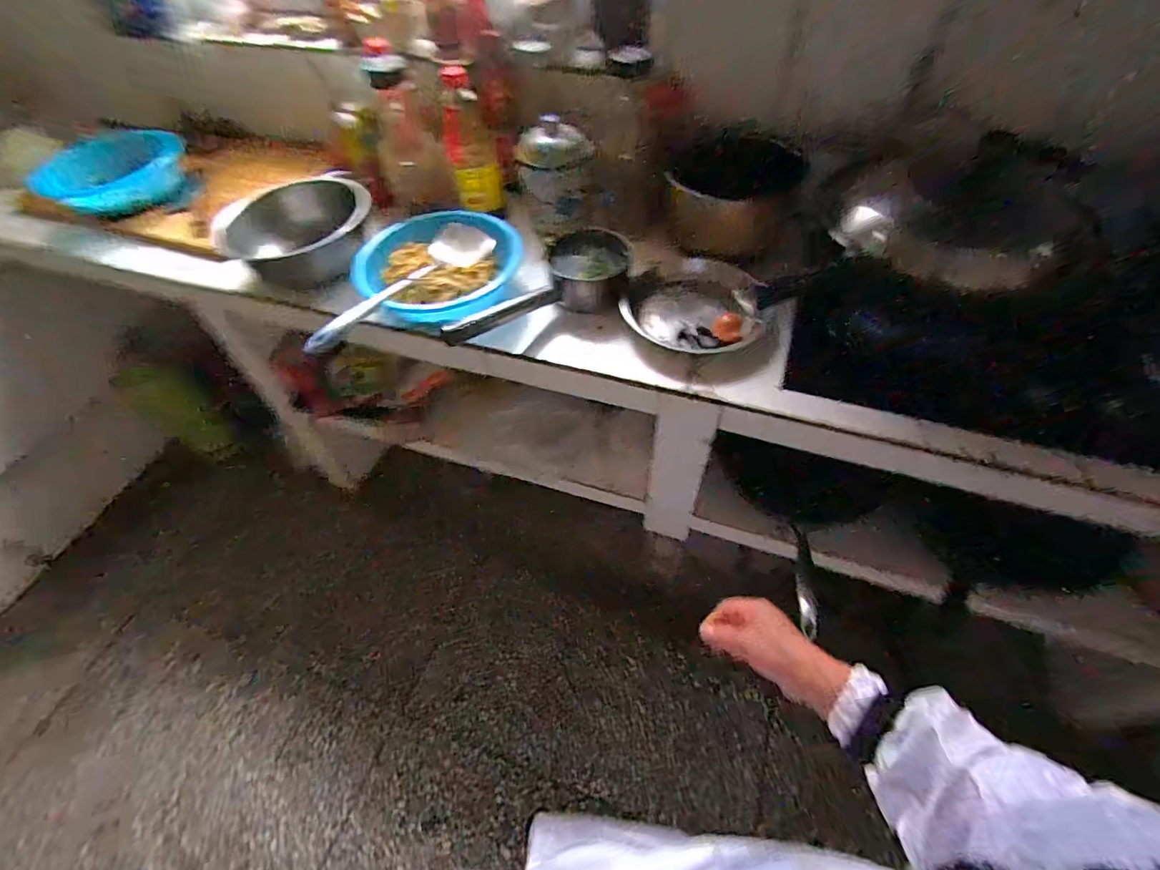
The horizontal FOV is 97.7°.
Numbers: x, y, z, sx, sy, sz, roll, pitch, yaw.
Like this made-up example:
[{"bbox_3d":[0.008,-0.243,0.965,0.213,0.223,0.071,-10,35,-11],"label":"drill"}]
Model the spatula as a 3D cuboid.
[{"bbox_3d":[-0.292,-0.252,0.826,0.095,0.033,0.376,32,62,23],"label":"spatula"}]

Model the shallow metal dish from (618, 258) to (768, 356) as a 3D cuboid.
[{"bbox_3d":[0.183,-0.209,0.820,0.226,0.060,0.177,12,56,12],"label":"shallow metal dish"}]

